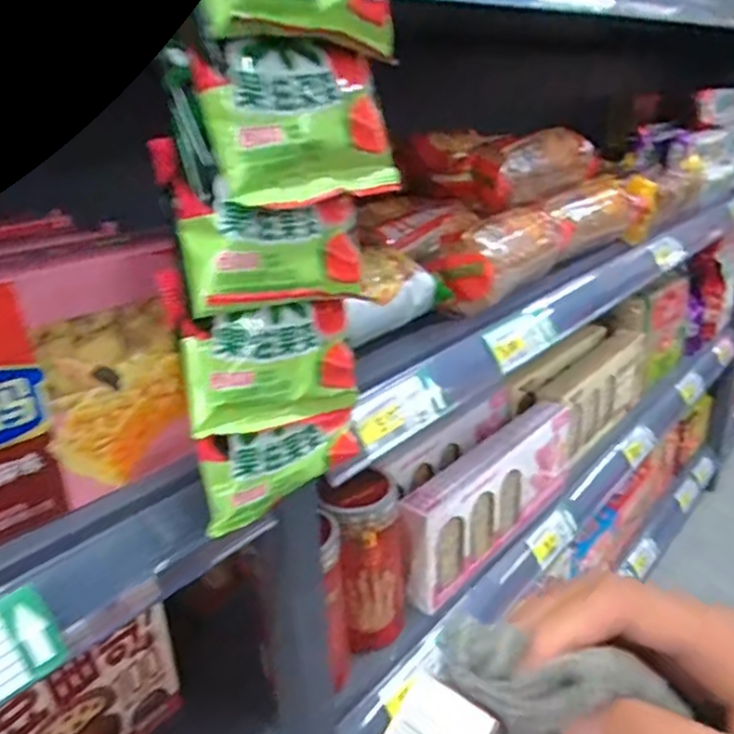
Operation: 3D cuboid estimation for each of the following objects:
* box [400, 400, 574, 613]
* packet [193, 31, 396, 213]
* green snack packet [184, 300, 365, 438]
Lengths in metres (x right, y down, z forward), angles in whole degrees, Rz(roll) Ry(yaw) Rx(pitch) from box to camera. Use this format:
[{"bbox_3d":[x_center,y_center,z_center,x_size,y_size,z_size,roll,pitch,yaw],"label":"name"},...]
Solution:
[{"bbox_3d":[0.134,0.130,0.697,0.046,0.117,0.288,17,30,38],"label":"box"},{"bbox_3d":[-0.025,-0.107,0.292,0.020,0.063,0.100,16,30,37],"label":"packet"},{"bbox_3d":[-0.044,0.001,0.321,0.018,0.061,0.096,19,32,41],"label":"green snack packet"}]

